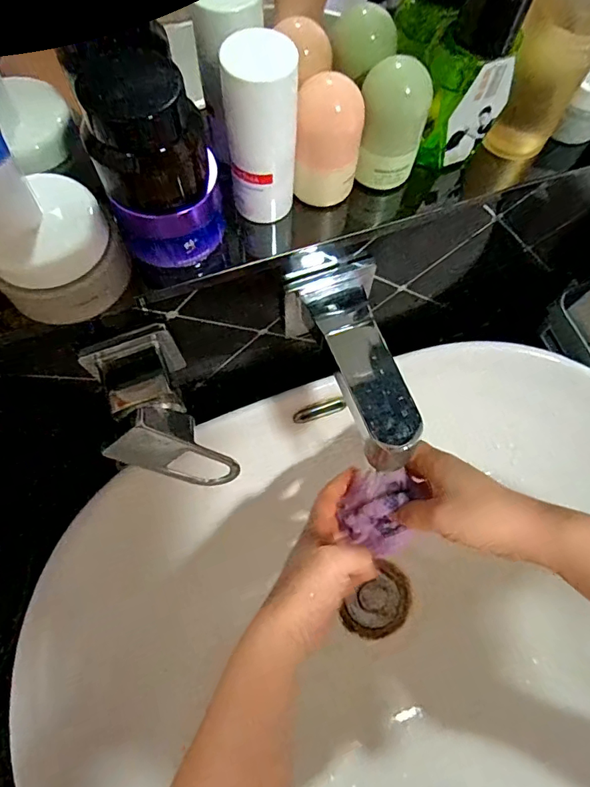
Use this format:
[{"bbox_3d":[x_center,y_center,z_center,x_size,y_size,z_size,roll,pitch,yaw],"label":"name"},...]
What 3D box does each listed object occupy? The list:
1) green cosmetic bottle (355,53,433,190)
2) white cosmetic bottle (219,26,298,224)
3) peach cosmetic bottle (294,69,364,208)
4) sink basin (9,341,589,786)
[{"bbox_3d":[0.052,-0.146,0.265,0.035,0.054,0.033,14,70,3],"label":"green cosmetic bottle"},{"bbox_3d":[-0.016,-0.125,0.243,0.033,0.090,0.026,3,69,-1],"label":"white cosmetic bottle"},{"bbox_3d":[0.018,-0.132,0.261,0.033,0.061,0.028,4,69,-1],"label":"peach cosmetic bottle"},{"bbox_3d":[0.076,0.178,0.448,0.575,0.136,0.374,-24,72,-11],"label":"sink basin"}]

